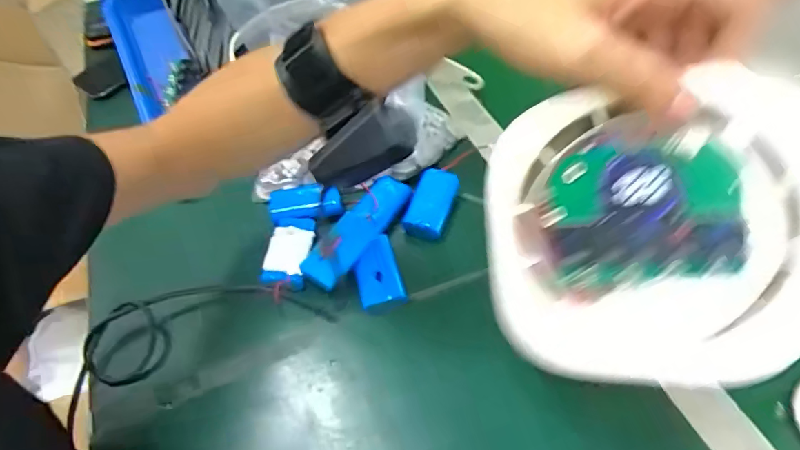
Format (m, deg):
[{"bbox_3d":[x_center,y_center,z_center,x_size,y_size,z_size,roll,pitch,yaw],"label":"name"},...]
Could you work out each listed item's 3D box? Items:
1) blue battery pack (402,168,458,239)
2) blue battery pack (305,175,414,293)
[{"bbox_3d":[0.028,-0.019,0.458,0.036,0.023,0.071,16,52,14],"label":"blue battery pack"},{"bbox_3d":[-0.036,-0.001,0.429,0.039,0.026,0.134,22,54,19],"label":"blue battery pack"}]

